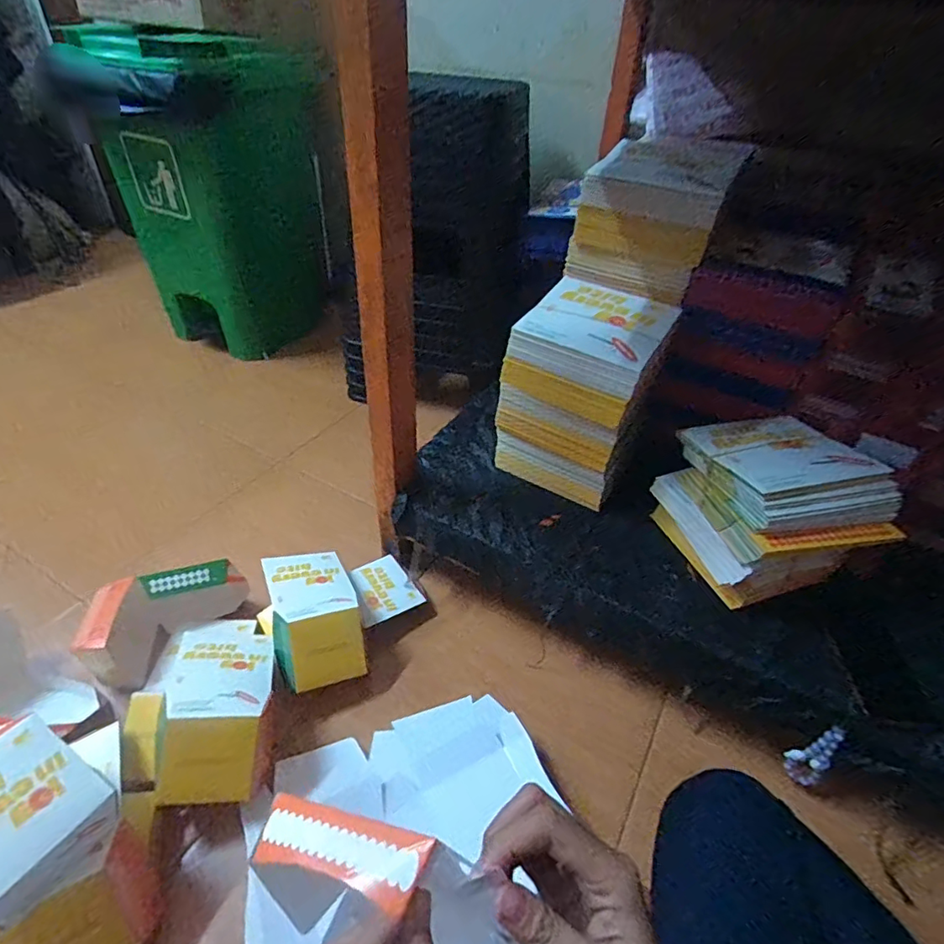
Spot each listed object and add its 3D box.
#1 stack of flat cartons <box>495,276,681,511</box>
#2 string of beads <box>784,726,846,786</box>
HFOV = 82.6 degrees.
[{"bbox_3d":[0.154,-0.113,0.774,0.175,0.248,0.158,23,44,22],"label":"stack of flat cartons"},{"bbox_3d":[0.387,0.320,0.608,0.020,0.098,0.039,-27,49,-31],"label":"string of beads"}]

